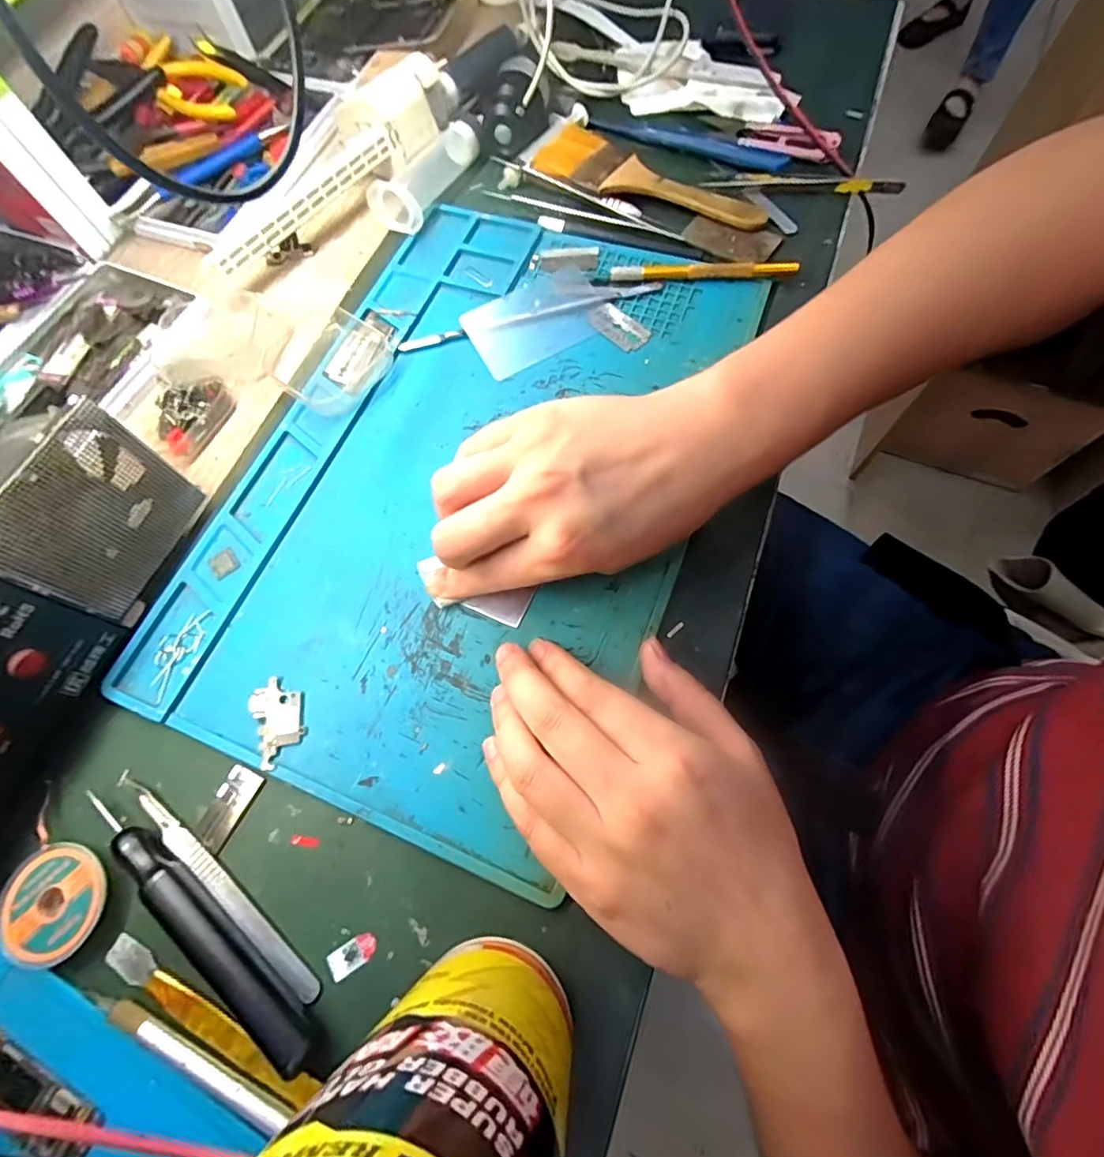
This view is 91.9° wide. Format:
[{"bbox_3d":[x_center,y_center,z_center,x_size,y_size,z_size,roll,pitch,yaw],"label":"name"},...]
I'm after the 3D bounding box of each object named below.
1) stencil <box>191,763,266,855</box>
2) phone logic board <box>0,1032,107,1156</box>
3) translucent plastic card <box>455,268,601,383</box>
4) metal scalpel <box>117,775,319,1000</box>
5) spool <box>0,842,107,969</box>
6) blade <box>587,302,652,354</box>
[{"bbox_3d":[-0.149,0.104,0.245,0.018,0.004,0.034,26,73,12],"label":"stencil"},{"bbox_3d":[-0.201,0.199,0.203,0.064,0.007,0.018,24,72,11],"label":"phone logic board"},{"bbox_3d":[-0.010,-0.164,0.338,0.086,0.004,0.059,-28,72,-8],"label":"translucent plastic card"},{"bbox_3d":[-0.148,0.129,0.232,0.135,0.006,0.008,35,75,14],"label":"metal scalpel"},{"bbox_3d":[-0.211,0.138,0.227,0.042,0.009,0.044,-1,70,2],"label":"spool"},{"bbox_3d":[0.041,-0.158,0.332,0.021,0.004,0.041,-43,74,-13],"label":"blade"}]

